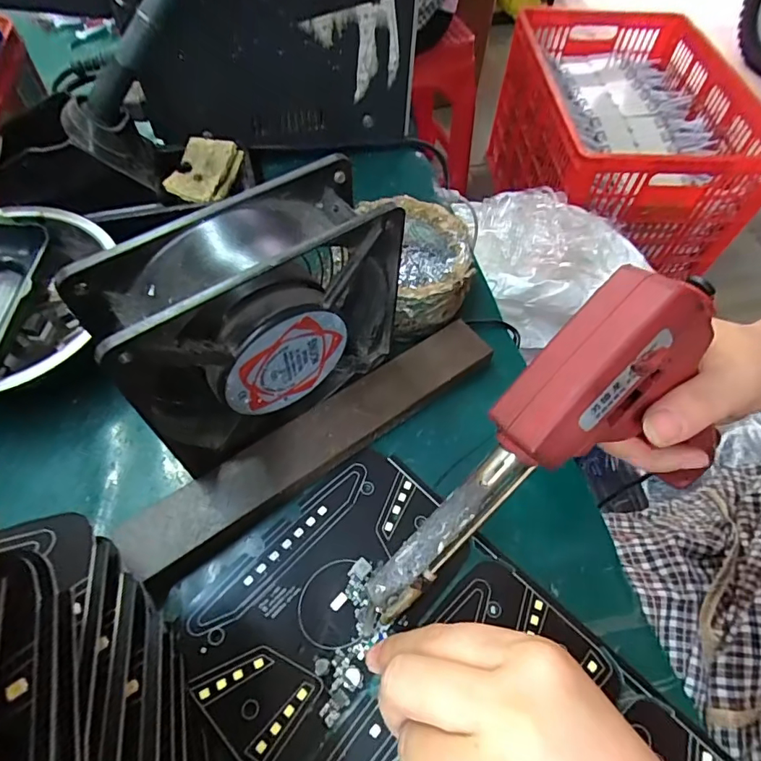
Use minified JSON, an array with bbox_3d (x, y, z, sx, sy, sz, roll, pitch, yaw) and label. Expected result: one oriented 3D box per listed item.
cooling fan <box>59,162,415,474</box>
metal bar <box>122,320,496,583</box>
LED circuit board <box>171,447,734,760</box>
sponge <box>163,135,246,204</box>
[{"bbox_3d":[-0.050,-0.022,0.215,0.121,0.107,0.042,-33,65,-20],"label":"cooling fan"},{"bbox_3d":[-0.029,0.029,0.252,0.206,0.014,0.032,-31,64,-22],"label":"metal bar"},{"bbox_3d":[0.027,0.136,0.198,0.235,0.009,0.134,41,65,18],"label":"LED circuit board"},{"bbox_3d":[-0.121,-0.143,0.331,0.037,0.017,0.047,18,57,7],"label":"sponge"}]

